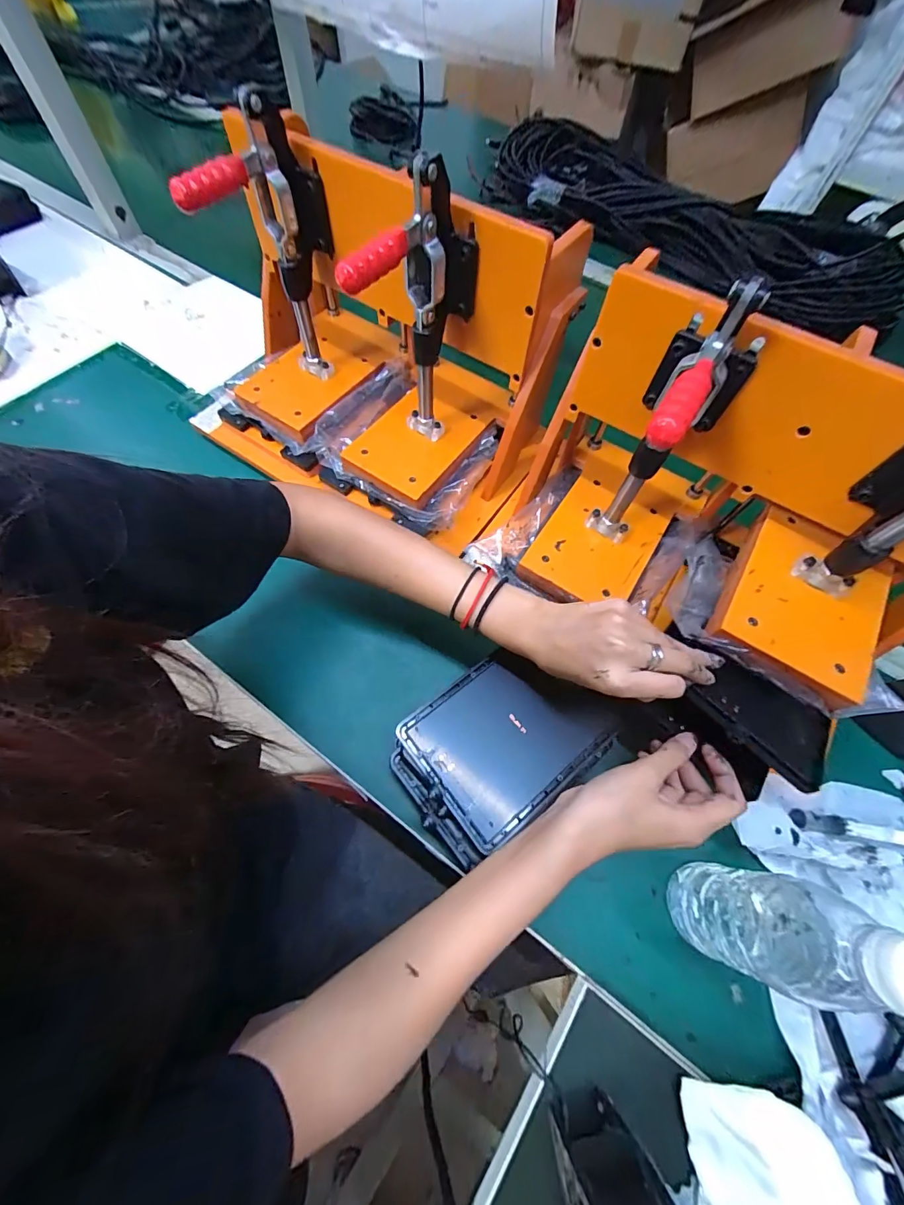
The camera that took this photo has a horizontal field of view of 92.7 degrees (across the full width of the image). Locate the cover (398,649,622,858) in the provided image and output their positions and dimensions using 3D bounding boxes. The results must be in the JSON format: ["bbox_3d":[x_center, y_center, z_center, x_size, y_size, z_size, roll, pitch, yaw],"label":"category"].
[{"bbox_3d":[0.048,0.106,0.360,0.152,0.008,0.119,-35,70,-18],"label":"cover"}]

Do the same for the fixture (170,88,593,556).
[{"bbox_3d":[-0.094,-0.258,0.431,0.373,0.243,0.245,36,68,14],"label":"fixture"}]

